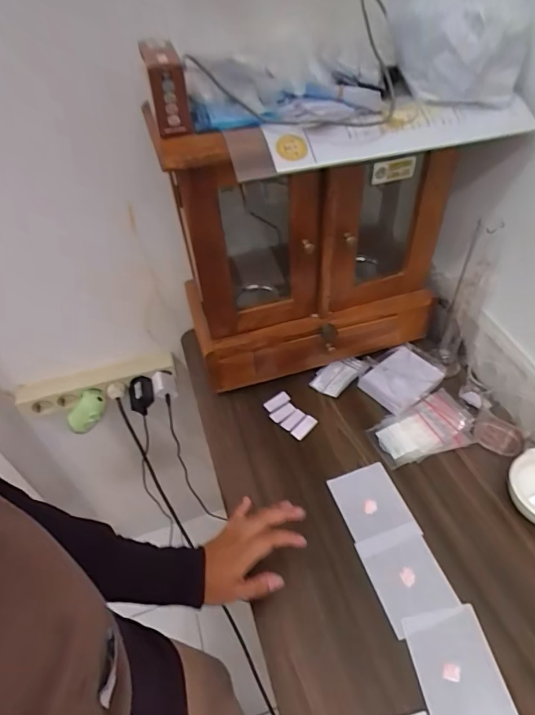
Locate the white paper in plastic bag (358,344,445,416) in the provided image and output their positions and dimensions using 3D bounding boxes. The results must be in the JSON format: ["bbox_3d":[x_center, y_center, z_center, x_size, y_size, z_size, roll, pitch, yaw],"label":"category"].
[{"bbox_3d":[0.225,0.023,0.717,0.129,0.044,0.093,-30,51,-21],"label":"white paper in plastic bag"}]

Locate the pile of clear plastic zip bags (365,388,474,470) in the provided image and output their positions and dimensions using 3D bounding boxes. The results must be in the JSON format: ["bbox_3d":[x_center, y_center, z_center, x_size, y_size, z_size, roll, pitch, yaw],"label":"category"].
[{"bbox_3d":[0.229,0.105,0.657,0.143,0.021,0.085,-19,47,-12],"label":"pile of clear plastic zip bags"}]

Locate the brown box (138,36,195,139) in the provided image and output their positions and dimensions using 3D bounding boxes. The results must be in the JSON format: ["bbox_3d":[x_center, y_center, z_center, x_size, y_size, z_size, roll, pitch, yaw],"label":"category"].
[{"bbox_3d":[-0.106,-0.284,0.468,0.035,0.069,0.091,-13,46,-6],"label":"brown box"}]

